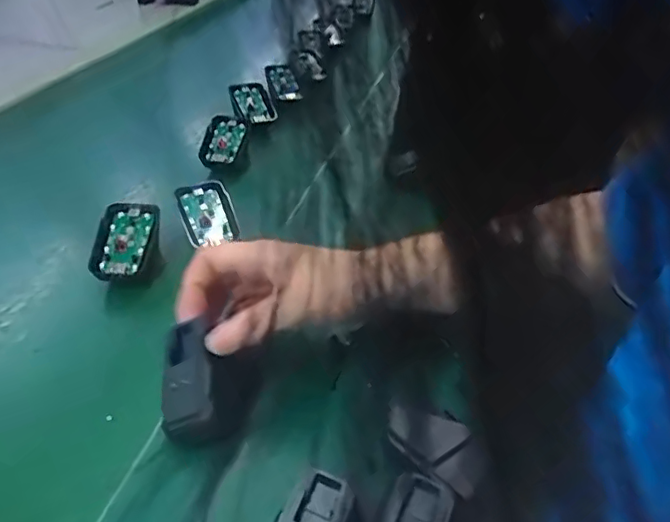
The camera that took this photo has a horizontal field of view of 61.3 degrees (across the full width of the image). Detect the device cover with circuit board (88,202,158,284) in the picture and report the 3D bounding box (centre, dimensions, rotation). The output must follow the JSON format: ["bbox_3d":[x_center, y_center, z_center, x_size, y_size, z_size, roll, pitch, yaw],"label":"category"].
[{"bbox_3d":[-0.167,-0.017,0.450,0.044,0.019,0.067,6,58,-6],"label":"device cover with circuit board"}]

